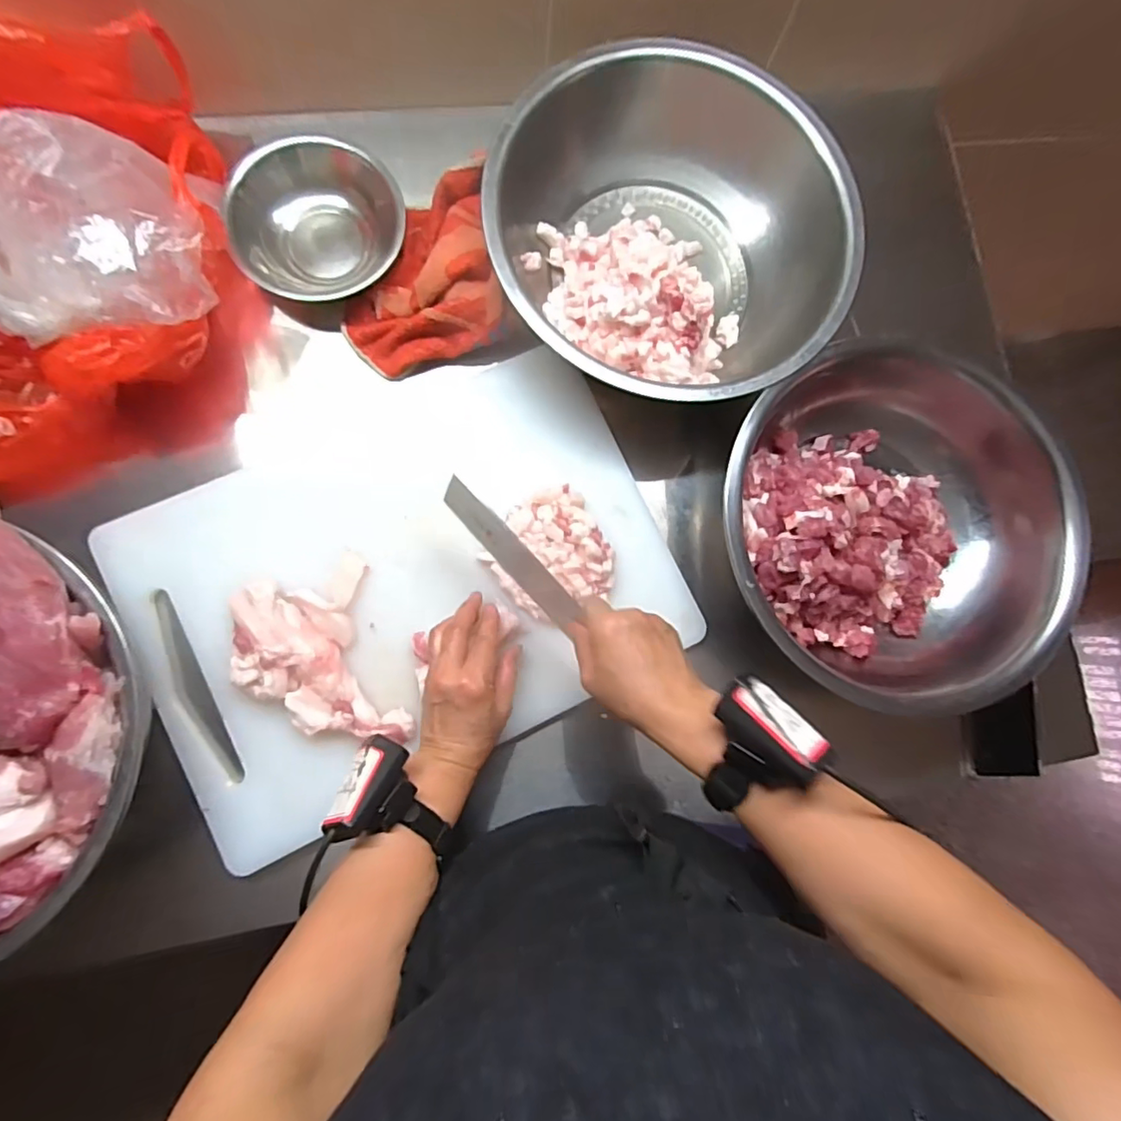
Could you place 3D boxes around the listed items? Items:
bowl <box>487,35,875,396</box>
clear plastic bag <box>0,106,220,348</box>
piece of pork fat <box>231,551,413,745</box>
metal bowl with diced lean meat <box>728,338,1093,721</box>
[{"bbox_3d":[0.103,-0.310,0.560,0.337,0.107,0.317,1,83,-6],"label":"bowl"},{"bbox_3d":[-0.361,-0.248,0.429,0.171,0.079,0.131,-38,88,-9],"label":"clear plastic bag"},{"bbox_3d":[-0.217,0.090,0.498,0.122,0.029,0.164,-17,85,-8],"label":"piece of pork fat"},{"bbox_3d":[0.310,-0.030,0.559,0.339,0.119,0.325,1,83,-6],"label":"metal bowl with diced lean meat"}]

